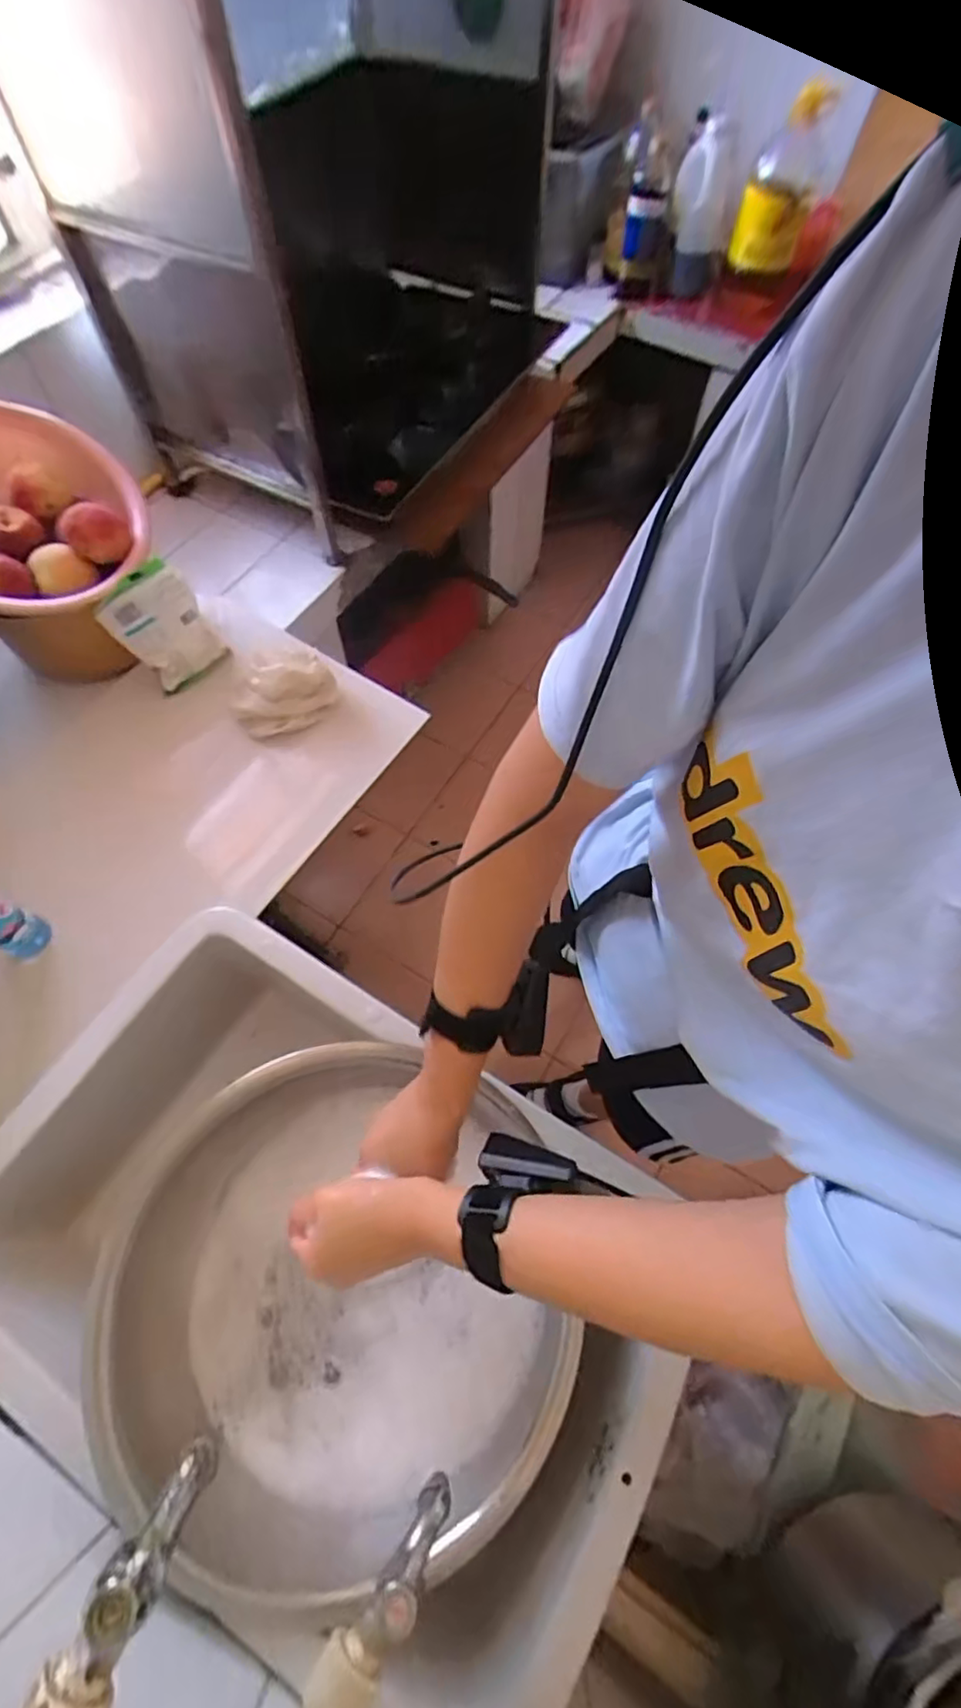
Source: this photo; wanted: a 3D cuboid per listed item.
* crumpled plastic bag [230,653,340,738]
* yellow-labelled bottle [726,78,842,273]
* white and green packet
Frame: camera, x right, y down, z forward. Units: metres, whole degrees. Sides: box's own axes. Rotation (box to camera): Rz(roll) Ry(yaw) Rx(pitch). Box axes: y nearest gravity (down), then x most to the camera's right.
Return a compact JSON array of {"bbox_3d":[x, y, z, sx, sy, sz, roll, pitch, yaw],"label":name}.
[{"bbox_3d":[-0.263,-0.217,0.815,0.131,0.068,0.089,-23,66,-12],"label":"crumpled plastic bag"},{"bbox_3d":[0.593,-1.313,1.211,0.134,0.232,0.115,20,65,9],"label":"yellow-labelled bottle"},{"bbox_3d":[-0.408,-0.288,0.803,0.040,0.150,0.110,27,66,41],"label":"white and green packet"}]

